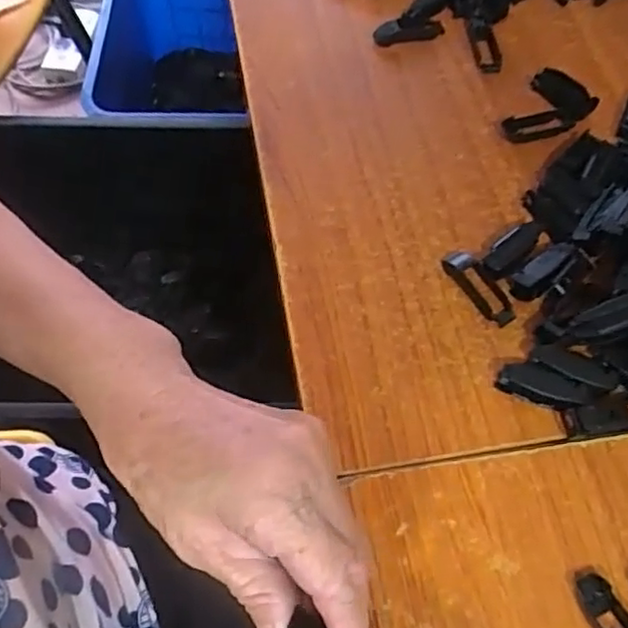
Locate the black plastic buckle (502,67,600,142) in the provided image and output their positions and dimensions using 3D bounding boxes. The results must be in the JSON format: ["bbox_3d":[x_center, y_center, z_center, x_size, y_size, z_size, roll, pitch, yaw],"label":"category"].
[{"bbox_3d":[0.176,-0.149,0.478,0.049,0.010,0.073,29,66,15],"label":"black plastic buckle"}]

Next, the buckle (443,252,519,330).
[{"bbox_3d":[0.103,-0.016,0.404,0.016,0.010,0.056,-31,66,-15],"label":"buckle"}]

